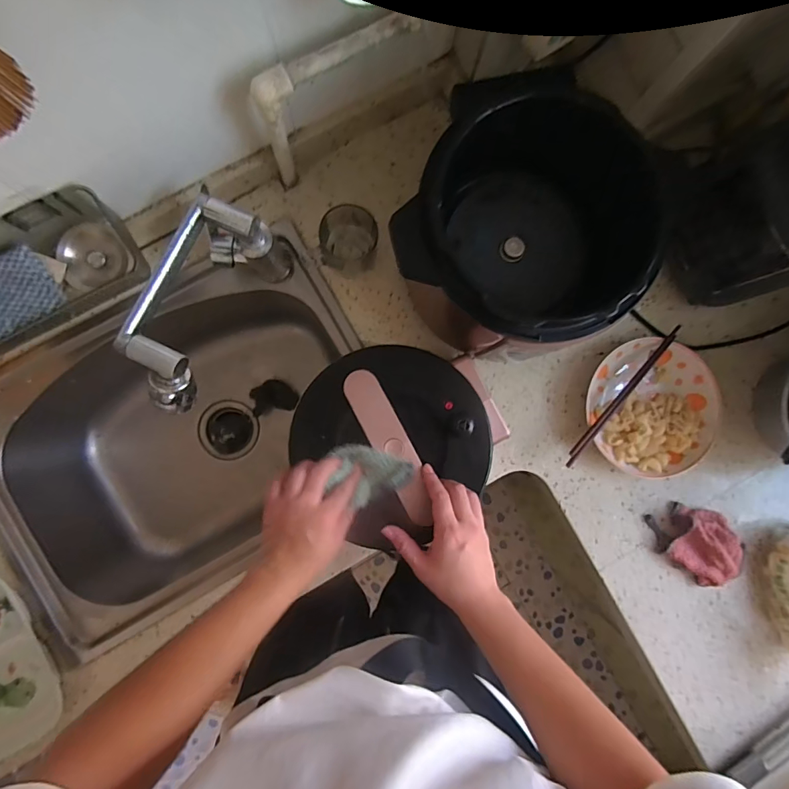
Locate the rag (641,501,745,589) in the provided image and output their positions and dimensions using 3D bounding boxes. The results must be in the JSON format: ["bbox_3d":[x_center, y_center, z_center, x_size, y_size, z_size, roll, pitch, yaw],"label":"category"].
[{"bbox_3d":[0.443,0.212,0.643,0.137,0.039,0.096,38,86,-1],"label":"rag"}]

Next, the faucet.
[{"bbox_3d":[-0.226,-0.109,0.546,0.086,0.175,0.263,25,87,-2],"label":"faucet"}]

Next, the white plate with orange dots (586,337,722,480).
[{"bbox_3d":[0.376,0.020,0.650,0.184,0.036,0.194,0,88,-3],"label":"white plate with orange dots"}]

